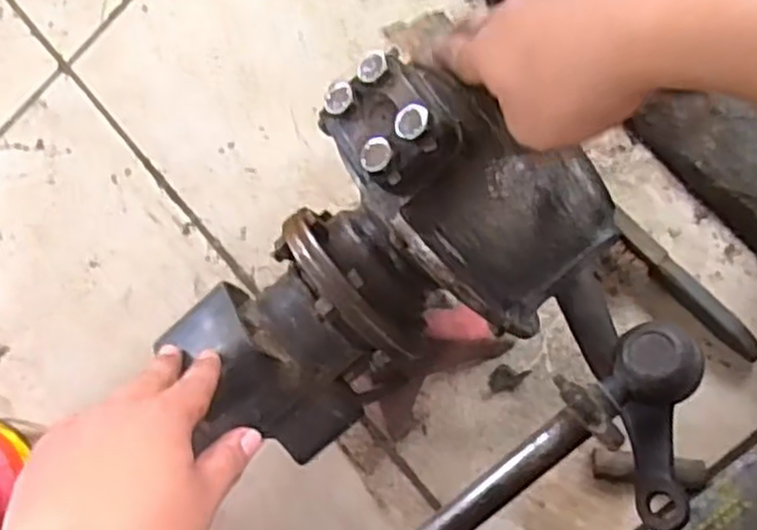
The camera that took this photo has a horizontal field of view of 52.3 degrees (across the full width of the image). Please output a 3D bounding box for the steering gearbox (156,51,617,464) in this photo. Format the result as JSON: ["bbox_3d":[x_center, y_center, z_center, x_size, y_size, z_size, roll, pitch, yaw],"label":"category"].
[{"bbox_3d":[0.000,0.014,0.464,0.162,0.137,0.265,41,97,6],"label":"steering gearbox"}]

